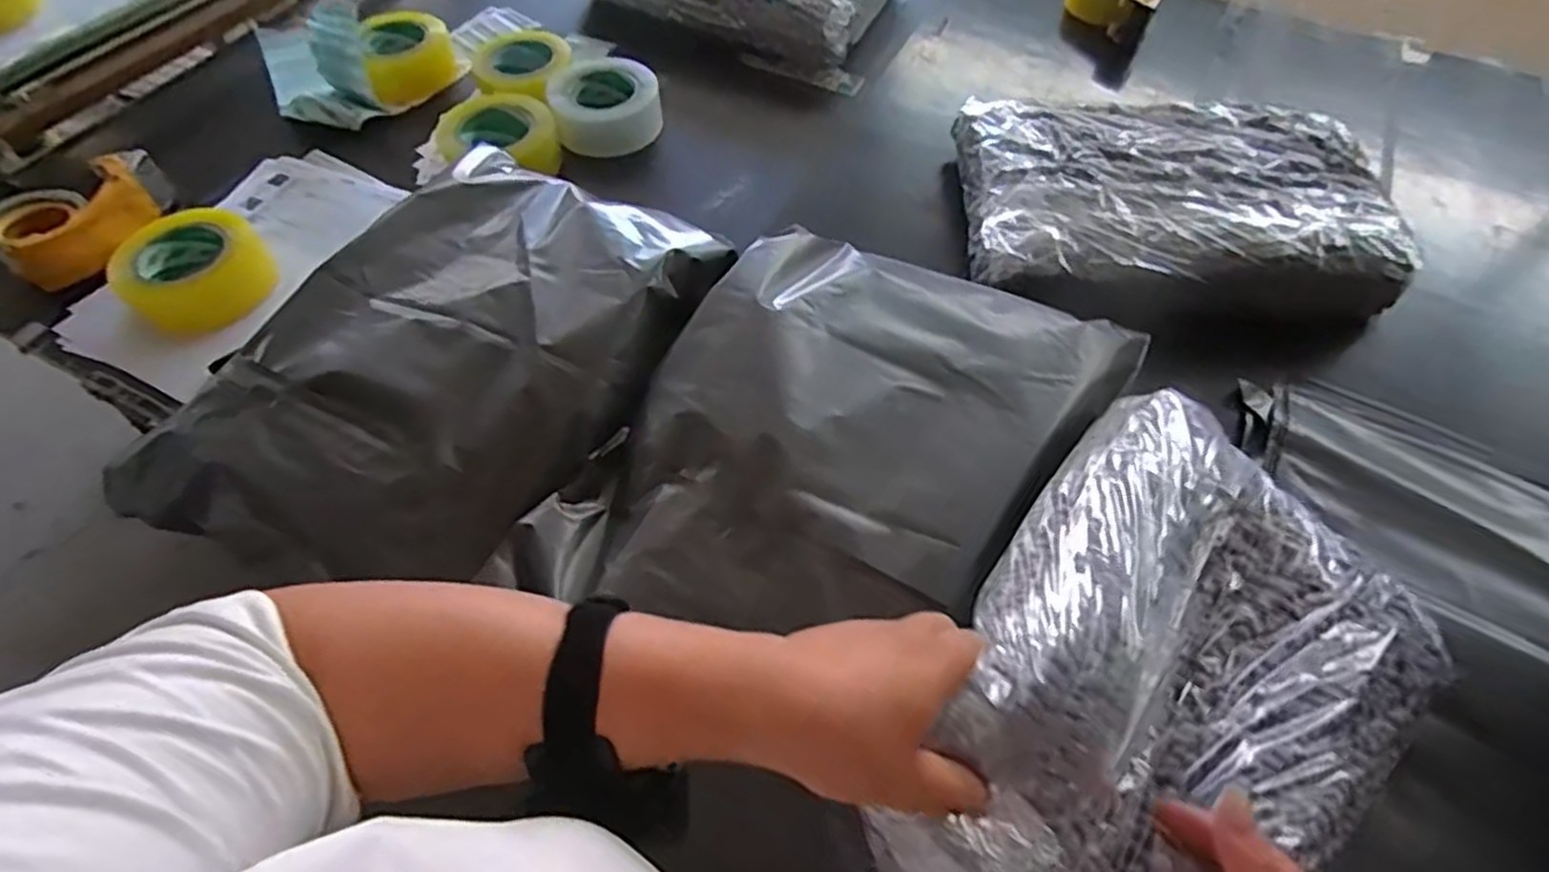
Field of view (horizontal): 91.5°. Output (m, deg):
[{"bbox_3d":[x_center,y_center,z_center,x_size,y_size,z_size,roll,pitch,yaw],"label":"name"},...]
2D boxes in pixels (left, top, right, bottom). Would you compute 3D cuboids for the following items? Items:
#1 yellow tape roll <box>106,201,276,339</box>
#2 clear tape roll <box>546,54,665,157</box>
[{"bbox_3d":[-0.561,-0.158,0.734,0.123,0.057,0.125,40,64,21],"label":"yellow tape roll"},{"bbox_3d":[-0.191,-0.373,0.865,0.122,0.061,0.127,-10,58,-8],"label":"clear tape roll"}]

